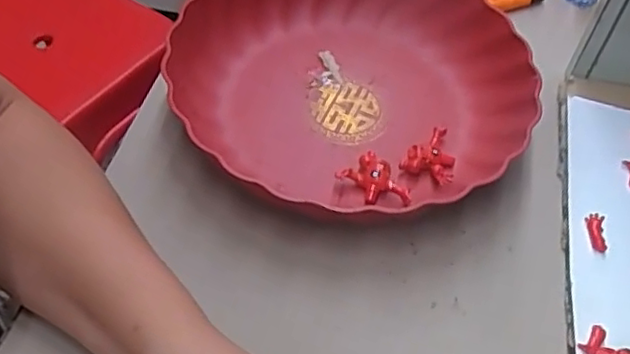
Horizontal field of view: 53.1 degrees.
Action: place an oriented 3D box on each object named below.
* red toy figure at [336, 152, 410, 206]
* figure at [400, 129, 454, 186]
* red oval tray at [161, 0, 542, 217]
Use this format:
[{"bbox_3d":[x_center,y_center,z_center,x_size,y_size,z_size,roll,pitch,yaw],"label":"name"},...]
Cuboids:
[{"bbox_3d":[0.041,0.004,0.413,0.047,0.014,0.031,36,61,27],"label":"red toy figure"},{"bbox_3d":[0.083,-0.017,0.434,0.033,0.016,0.046,22,55,19],"label":"figure"},{"bbox_3d":[0.028,-0.080,0.460,0.246,0.052,0.232,-1,51,2],"label":"red oval tray"}]

